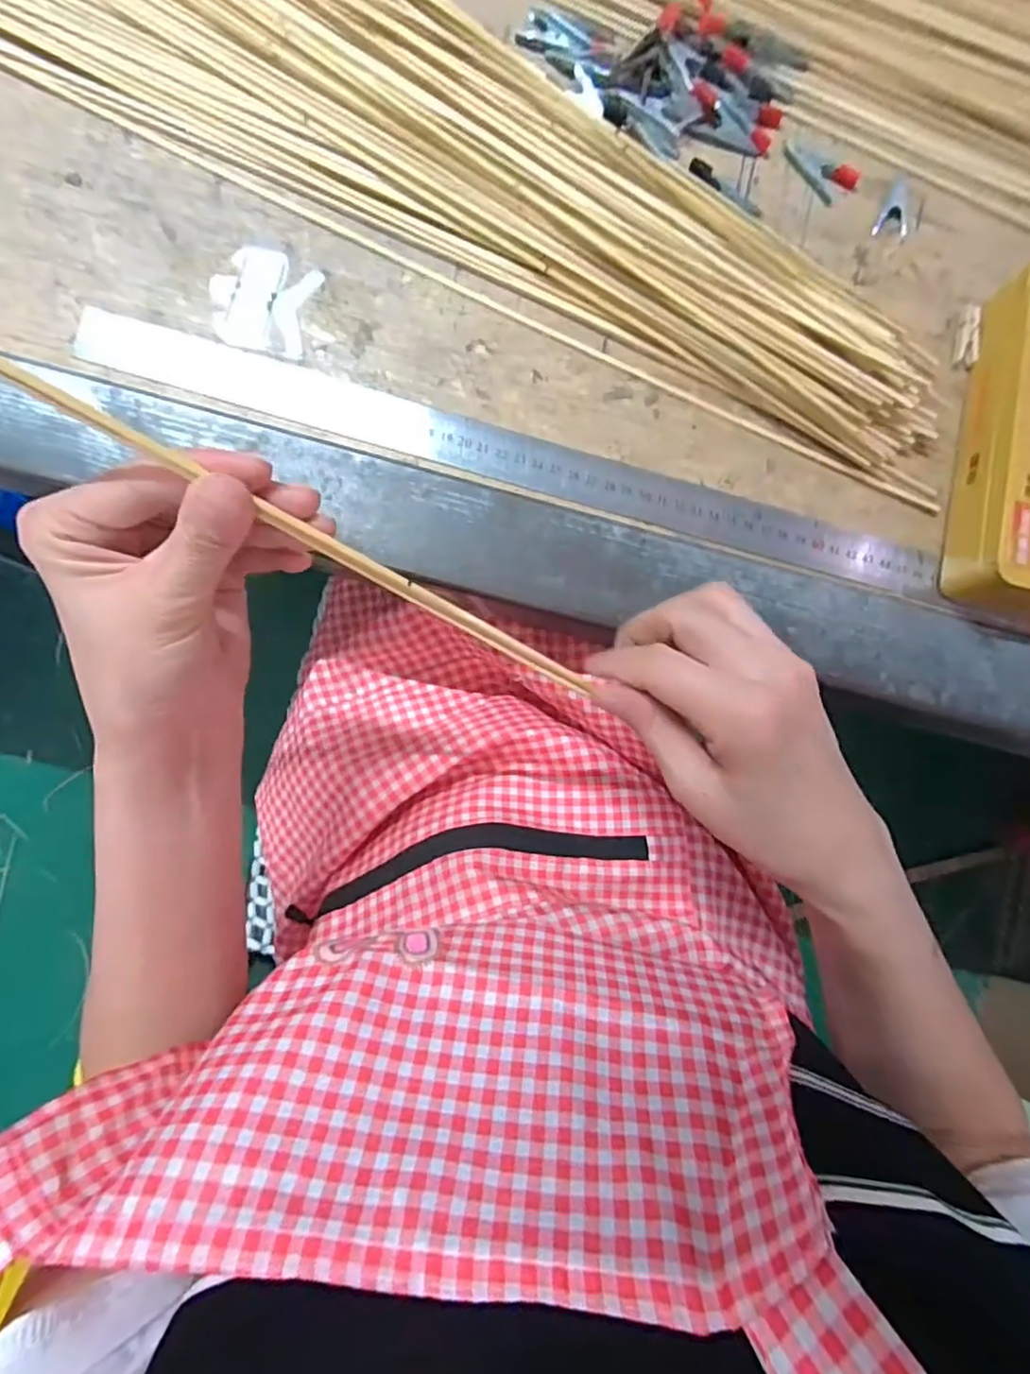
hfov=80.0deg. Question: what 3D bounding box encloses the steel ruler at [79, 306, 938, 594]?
[{"bbox_3d":[0.007,-0.124,0.329,0.460,0.004,0.031,14,83,-3],"label":"steel ruler"}]

